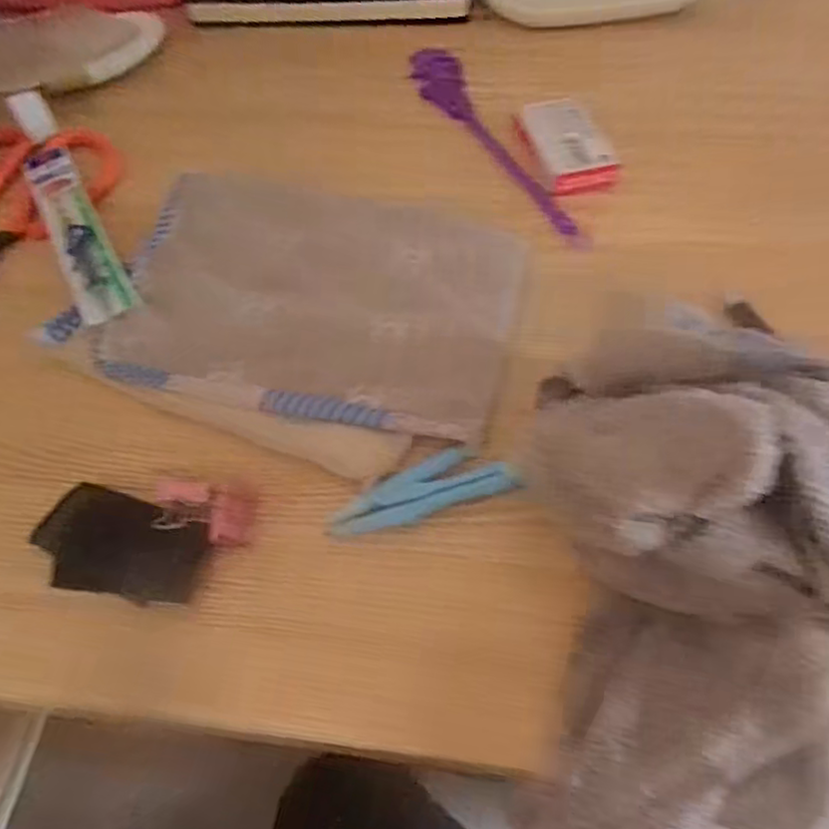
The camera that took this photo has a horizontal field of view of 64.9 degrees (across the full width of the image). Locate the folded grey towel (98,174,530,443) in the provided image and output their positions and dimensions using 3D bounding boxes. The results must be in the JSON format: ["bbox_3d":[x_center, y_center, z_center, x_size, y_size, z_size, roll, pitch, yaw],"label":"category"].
[{"bbox_3d":[-0.046,-0.056,0.309,0.182,0.015,0.128,12,58,11],"label":"folded grey towel"}]

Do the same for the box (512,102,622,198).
[{"bbox_3d":[0.084,-0.151,0.369,0.041,0.016,0.070,-14,56,-6],"label":"box"}]

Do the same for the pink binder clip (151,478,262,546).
[{"bbox_3d":[-0.084,0.037,0.255,0.042,0.008,0.025,4,56,6],"label":"pink binder clip"}]

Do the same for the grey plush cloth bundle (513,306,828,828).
[{"bbox_3d":[0.110,0.045,0.194,0.142,0.079,0.159,6,57,7],"label":"grey plush cloth bundle"}]

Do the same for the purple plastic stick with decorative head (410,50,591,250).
[{"bbox_3d":[0.041,-0.162,0.381,0.037,0.009,0.200,-17,57,-8],"label":"purple plastic stick with decorative head"}]

